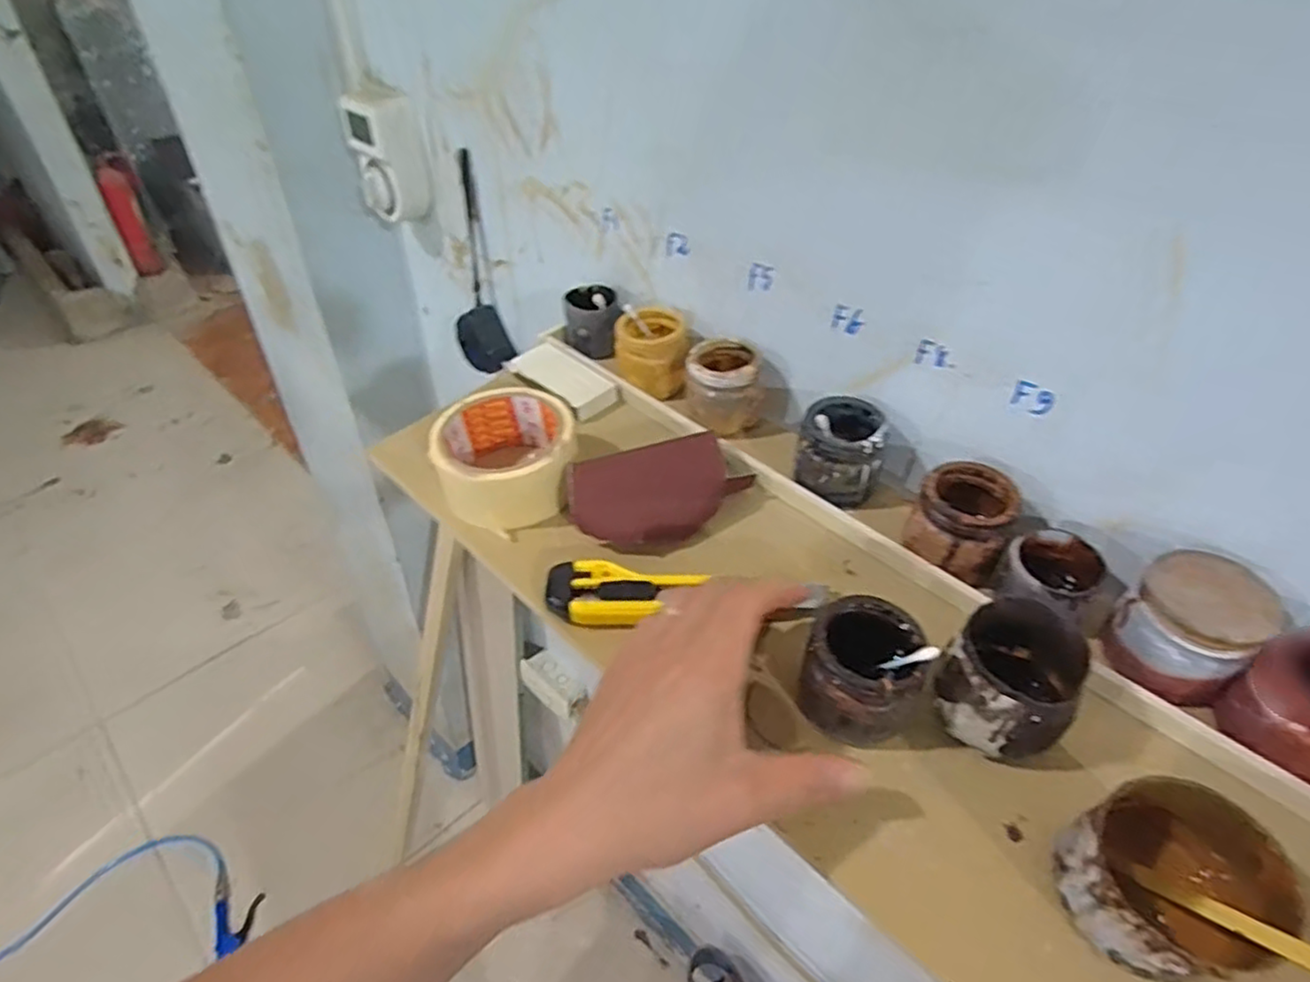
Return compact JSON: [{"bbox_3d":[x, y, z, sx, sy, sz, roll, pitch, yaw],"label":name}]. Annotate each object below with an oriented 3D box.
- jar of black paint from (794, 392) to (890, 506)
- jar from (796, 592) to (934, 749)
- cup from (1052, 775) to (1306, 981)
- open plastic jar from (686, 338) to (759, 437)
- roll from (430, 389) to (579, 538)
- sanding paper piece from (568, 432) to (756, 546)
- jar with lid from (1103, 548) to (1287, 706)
[{"bbox_3d":[0.123,-0.030,0.459,0.052,0.062,0.054,1,41,-1],"label":"jar of black paint"},{"bbox_3d":[0.102,0.090,0.342,0.054,0.056,0.048,22,45,21],"label":"jar"},{"bbox_3d":[0.202,0.154,0.273,0.068,0.053,0.063,1,41,-1],"label":"cup"},{"bbox_3d":[0.051,-0.080,0.518,0.056,0.050,0.059,0,41,-3],"label":"open plastic jar"},{"bbox_3d":[-0.102,-0.023,0.473,0.089,0.053,0.093,1,41,-1],"label":"roll"},{"bbox_3d":[0.003,0.002,0.447,0.115,0.021,0.062,-14,88,-15],"label":"sanding paper piece"},{"bbox_3d":[0.270,0.071,0.352,0.054,0.059,0.052,1,41,-1],"label":"jar with lid"}]

